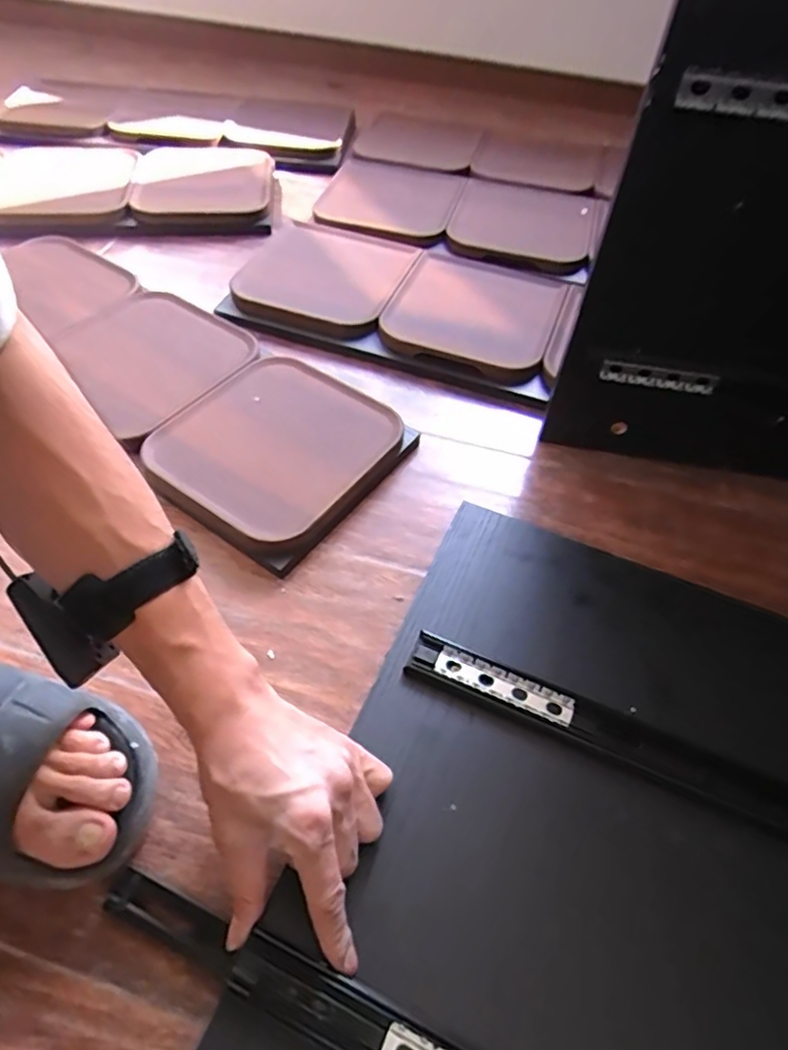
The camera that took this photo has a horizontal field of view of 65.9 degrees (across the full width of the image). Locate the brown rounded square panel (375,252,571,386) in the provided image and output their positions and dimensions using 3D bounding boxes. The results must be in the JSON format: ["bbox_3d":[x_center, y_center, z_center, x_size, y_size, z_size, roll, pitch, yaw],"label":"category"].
[{"bbox_3d":[0.099,-0.260,0.749,0.197,0.054,0.206,17,53,11],"label":"brown rounded square panel"}]

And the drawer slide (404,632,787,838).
[{"bbox_3d":[0.145,0.143,0.424,0.283,0.010,0.032,20,54,13],"label":"drawer slide"}]

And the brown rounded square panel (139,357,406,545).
[{"bbox_3d":[-0.118,-0.076,0.598,0.211,0.034,0.201,33,58,21],"label":"brown rounded square panel"}]

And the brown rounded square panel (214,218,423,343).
[{"bbox_3d":[-0.088,-0.322,0.772,0.205,0.027,0.218,12,53,7],"label":"brown rounded square panel"}]

